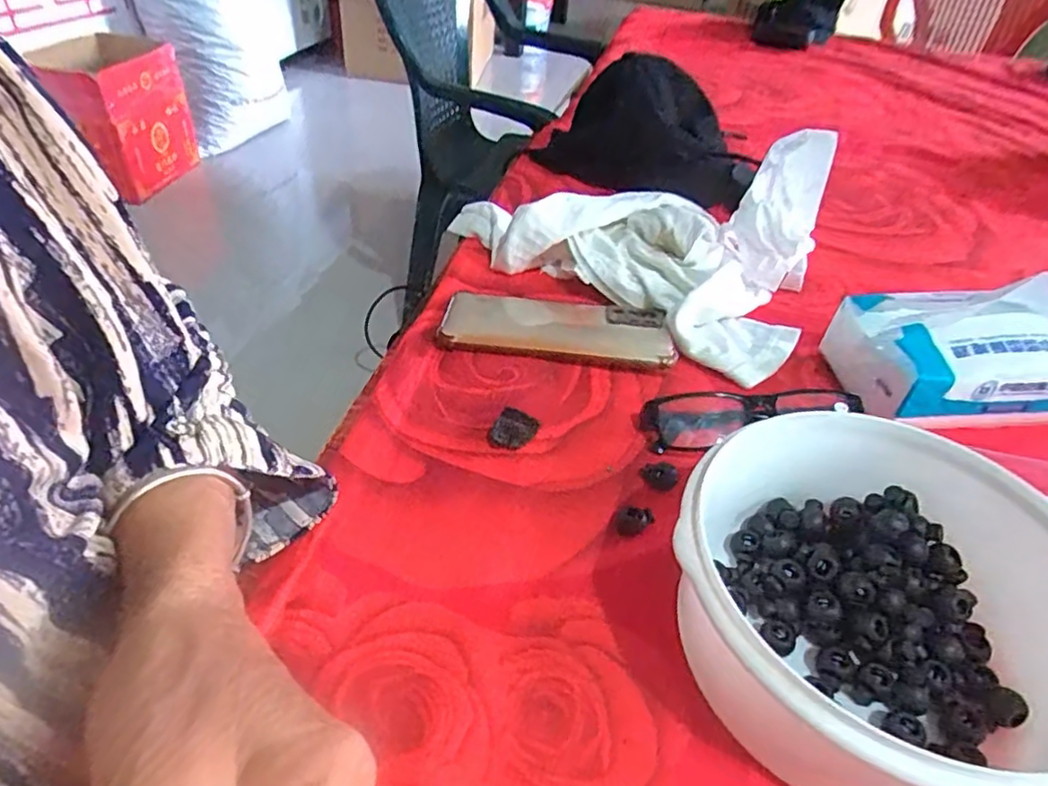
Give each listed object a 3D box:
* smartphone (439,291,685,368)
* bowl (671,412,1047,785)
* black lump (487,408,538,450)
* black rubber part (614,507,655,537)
[{"bbox_3d":[0.023,-0.048,0.463,0.161,0.013,0.075,6,40,1],"label":"smartphone"},{"bbox_3d":[0.142,0.090,0.264,0.148,0.077,0.154,3,40,-2],"label":"bowl"},{"bbox_3d":[-0.006,0.023,0.381,0.026,0.009,0.030,18,42,15],"label":"black lump"},{"bbox_3d":[0.058,0.068,0.338,0.020,0.011,0.015,15,41,12],"label":"black rubber part"}]

